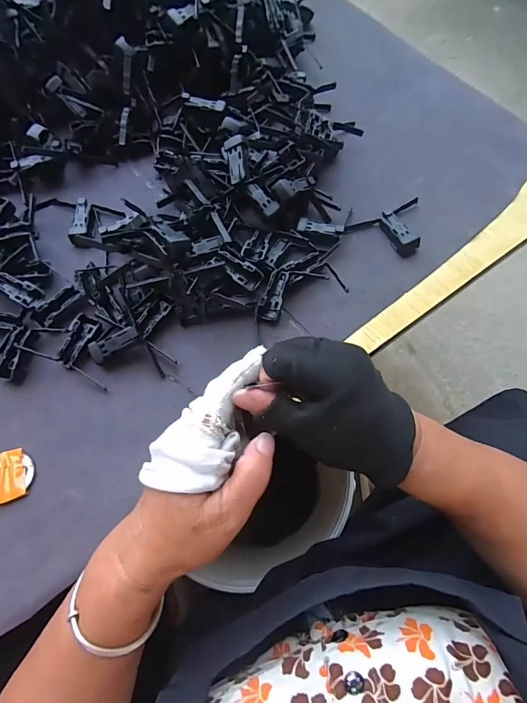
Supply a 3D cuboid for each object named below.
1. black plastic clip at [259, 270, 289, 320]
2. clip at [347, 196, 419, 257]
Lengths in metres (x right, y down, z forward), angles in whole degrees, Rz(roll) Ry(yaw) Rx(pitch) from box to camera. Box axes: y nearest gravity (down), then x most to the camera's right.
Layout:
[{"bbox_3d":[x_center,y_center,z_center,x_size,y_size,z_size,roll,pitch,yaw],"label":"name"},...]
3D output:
[{"bbox_3d":[0.010,-0.052,0.332,0.019,0.016,0.047,16,86,8],"label":"black plastic clip"},{"bbox_3d":[0.132,-0.121,0.363,0.076,0.015,0.055,-20,70,-6],"label":"clip"}]

